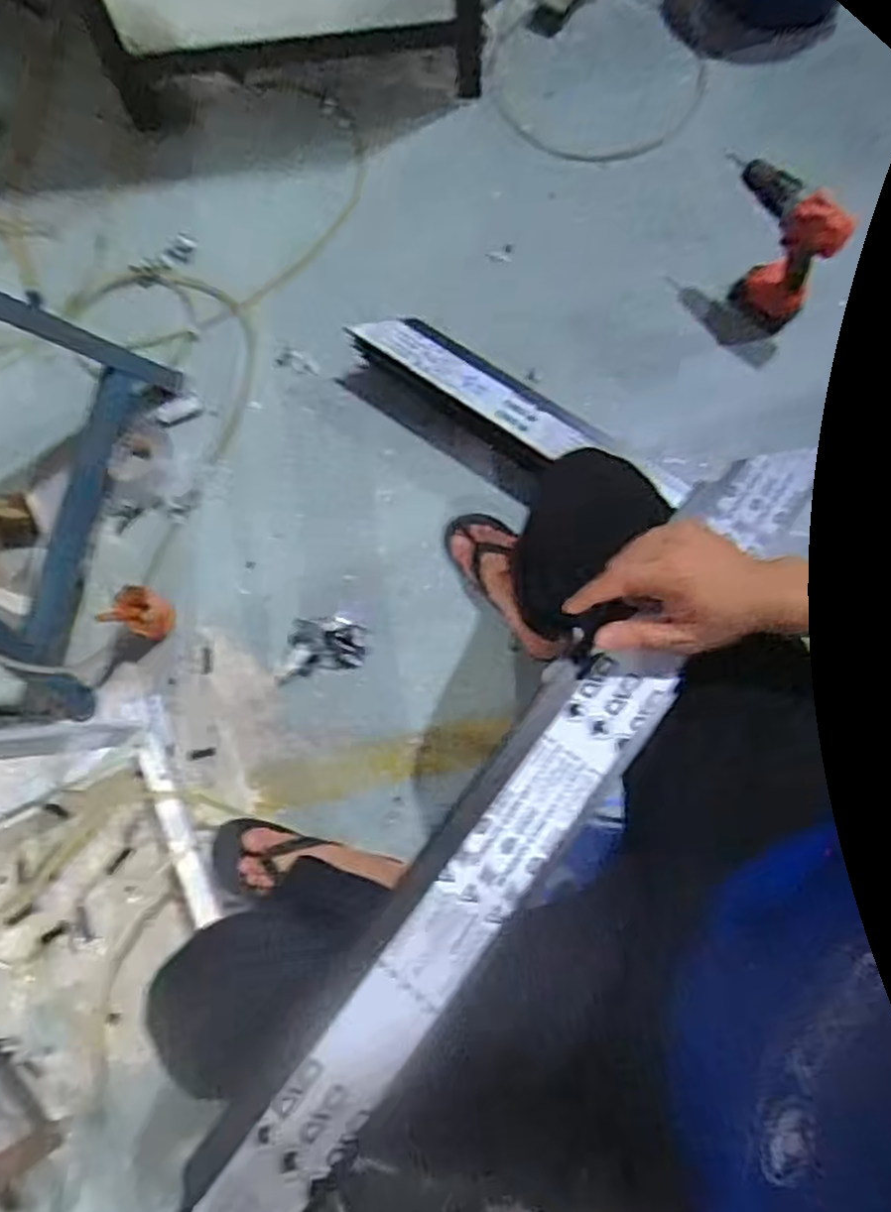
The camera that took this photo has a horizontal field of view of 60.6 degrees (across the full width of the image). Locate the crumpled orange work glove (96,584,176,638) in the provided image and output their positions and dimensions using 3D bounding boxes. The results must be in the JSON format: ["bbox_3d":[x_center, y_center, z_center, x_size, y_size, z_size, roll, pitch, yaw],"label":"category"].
[{"bbox_3d":[-0.475,0.012,1.201,0.076,0.103,0.077,20,76,8],"label":"crumpled orange work glove"}]

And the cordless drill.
[{"bbox_3d":[0.533,-0.598,1.254,0.103,0.222,0.207,-41,77,-9],"label":"cordless drill"}]

